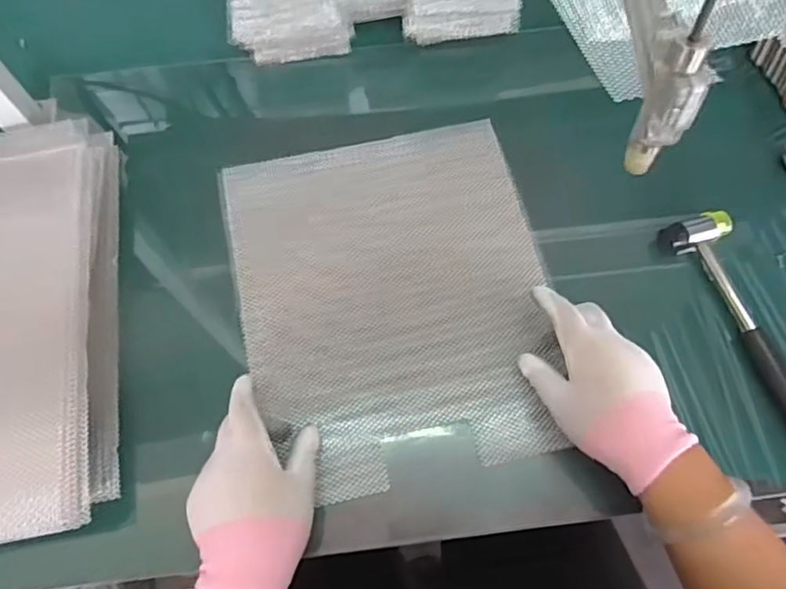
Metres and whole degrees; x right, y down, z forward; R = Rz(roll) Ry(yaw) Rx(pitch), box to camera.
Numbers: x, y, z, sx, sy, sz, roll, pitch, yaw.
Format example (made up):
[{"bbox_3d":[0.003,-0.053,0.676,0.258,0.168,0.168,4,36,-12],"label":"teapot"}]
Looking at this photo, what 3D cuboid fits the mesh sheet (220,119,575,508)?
[{"bbox_3d":[0.002,0.000,0.542,0.267,0.041,0.323,-14,68,-4],"label":"mesh sheet"}]

